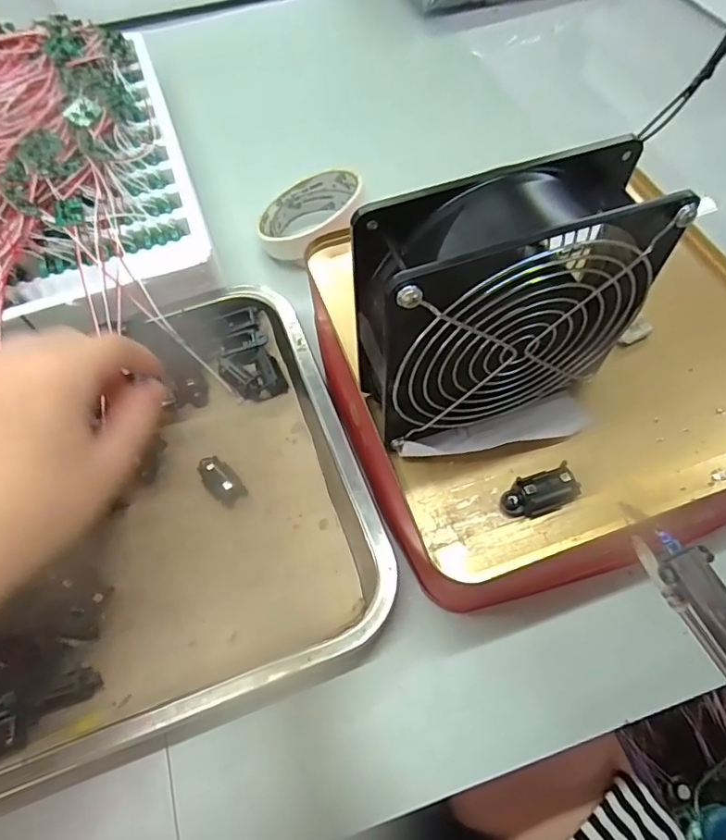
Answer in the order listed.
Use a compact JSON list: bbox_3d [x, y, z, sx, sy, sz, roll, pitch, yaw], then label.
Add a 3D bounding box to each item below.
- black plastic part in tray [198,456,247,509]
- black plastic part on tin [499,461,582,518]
[{"bbox_3d":[-0.087,0.036,0.330,0.018,0.015,0.032,-42,68,-19],"label":"black plastic part in tray"},{"bbox_3d":[0.084,0.035,0.254,0.036,0.014,0.017,-20,62,-9],"label":"black plastic part on tin"}]

